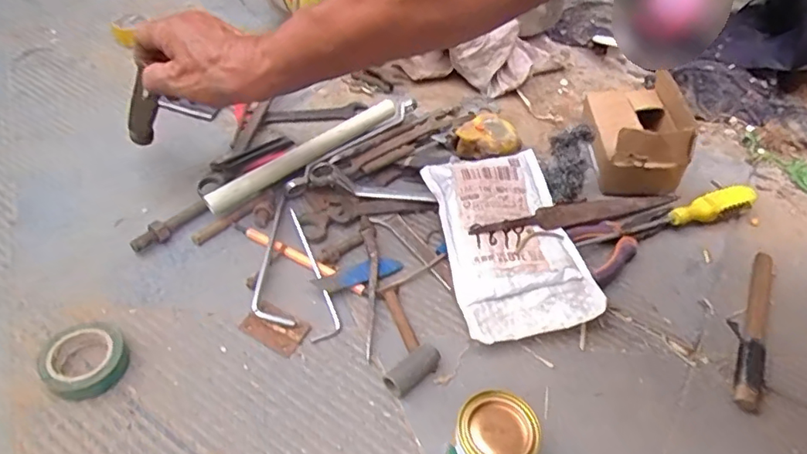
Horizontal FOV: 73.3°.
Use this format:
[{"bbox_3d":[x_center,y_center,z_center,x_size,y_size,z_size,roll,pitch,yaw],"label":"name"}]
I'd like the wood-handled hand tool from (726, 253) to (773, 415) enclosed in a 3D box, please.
[{"bbox_3d":[0.314,0.085,0.487,0.029,0.016,0.179,24,51,14],"label":"wood-handled hand tool"}]

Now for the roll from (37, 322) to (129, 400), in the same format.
[{"bbox_3d":[-0.239,0.096,0.406,0.056,0.024,0.063,-31,59,-29],"label":"roll"}]

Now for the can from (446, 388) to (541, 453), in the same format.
[{"bbox_3d":[0.056,0.152,0.369,0.052,0.061,0.060,38,56,25],"label":"can"}]

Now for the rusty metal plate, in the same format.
[{"bbox_3d":[-0.106,0.083,0.448,0.050,0.009,0.031,28,65,12],"label":"rusty metal plate"}]

